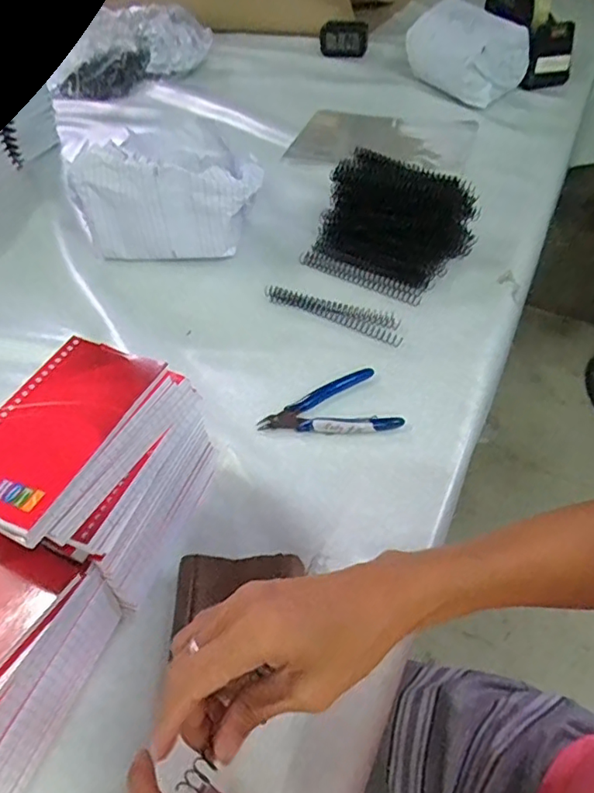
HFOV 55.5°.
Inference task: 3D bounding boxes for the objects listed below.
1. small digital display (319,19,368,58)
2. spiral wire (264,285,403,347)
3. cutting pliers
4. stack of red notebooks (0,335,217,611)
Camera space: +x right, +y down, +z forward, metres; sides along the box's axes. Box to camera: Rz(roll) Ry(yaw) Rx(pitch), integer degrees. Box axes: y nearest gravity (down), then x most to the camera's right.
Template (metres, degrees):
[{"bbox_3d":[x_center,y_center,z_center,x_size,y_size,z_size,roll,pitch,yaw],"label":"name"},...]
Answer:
[{"bbox_3d":[0.087,-0.682,1.079,0.101,0.058,0.018,24,54,25],"label":"small digital display"},{"bbox_3d":[0.038,-0.095,0.600,0.166,0.015,0.033,24,54,25],"label":"spiral wire"},{"bbox_3d":[0.026,0.014,0.507,0.115,0.008,0.073,-16,48,-9],"label":"cutting pliers"},{"bbox_3d":[-0.134,0.057,0.393,0.085,0.148,0.145,17,51,19],"label":"stack of red notebooks"}]

